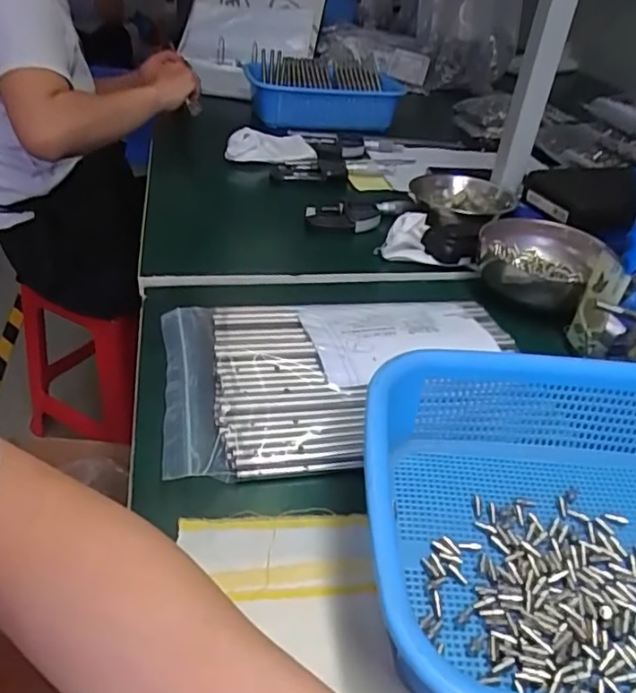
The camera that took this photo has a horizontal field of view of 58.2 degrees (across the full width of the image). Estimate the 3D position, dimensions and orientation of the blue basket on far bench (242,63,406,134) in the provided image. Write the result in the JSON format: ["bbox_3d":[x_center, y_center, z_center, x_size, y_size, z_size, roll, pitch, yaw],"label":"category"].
[{"bbox_3d":[0.007,-0.455,1.045,0.281,0.098,0.147,-6,38,-15],"label":"blue basket on far bench"}]

